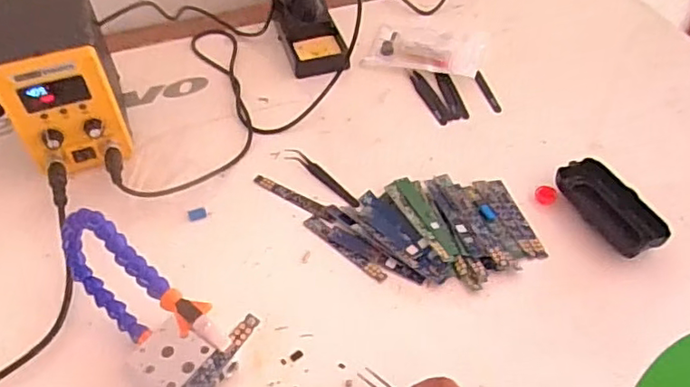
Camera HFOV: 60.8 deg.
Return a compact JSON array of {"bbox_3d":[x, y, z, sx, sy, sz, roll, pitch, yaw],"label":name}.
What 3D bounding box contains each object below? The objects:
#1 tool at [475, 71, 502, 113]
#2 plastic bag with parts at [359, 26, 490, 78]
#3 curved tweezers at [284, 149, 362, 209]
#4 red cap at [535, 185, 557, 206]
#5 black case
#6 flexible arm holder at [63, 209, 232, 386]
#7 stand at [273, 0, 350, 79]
[{"bbox_3d":[0.169,-0.120,0.695,0.011,0.004,0.063,-15,62,-11],"label":"tool"},{"bbox_3d":[0.105,-0.188,0.755,0.145,0.019,0.093,11,49,11],"label":"plastic bag with parts"},{"bbox_3d":[-0.023,-0.018,0.610,0.015,0.005,0.109,-37,57,-27],"label":"curved tweezers"},{"bbox_3d":[0.200,0.002,0.584,0.020,0.010,0.021,-1,48,1],"label":"red cap"},{"bbox_3d":[0.254,0.013,0.563,0.056,0.024,0.106,-19,50,-14],"label":"black case"},{"bbox_3d":[-0.157,0.092,0.448,0.192,0.111,0.055,33,57,27],"label":"flexible arm holder"},{"bbox_3d":[-0.045,-0.217,0.744,0.075,0.083,0.124,-14,49,-10],"label":"stand"}]

